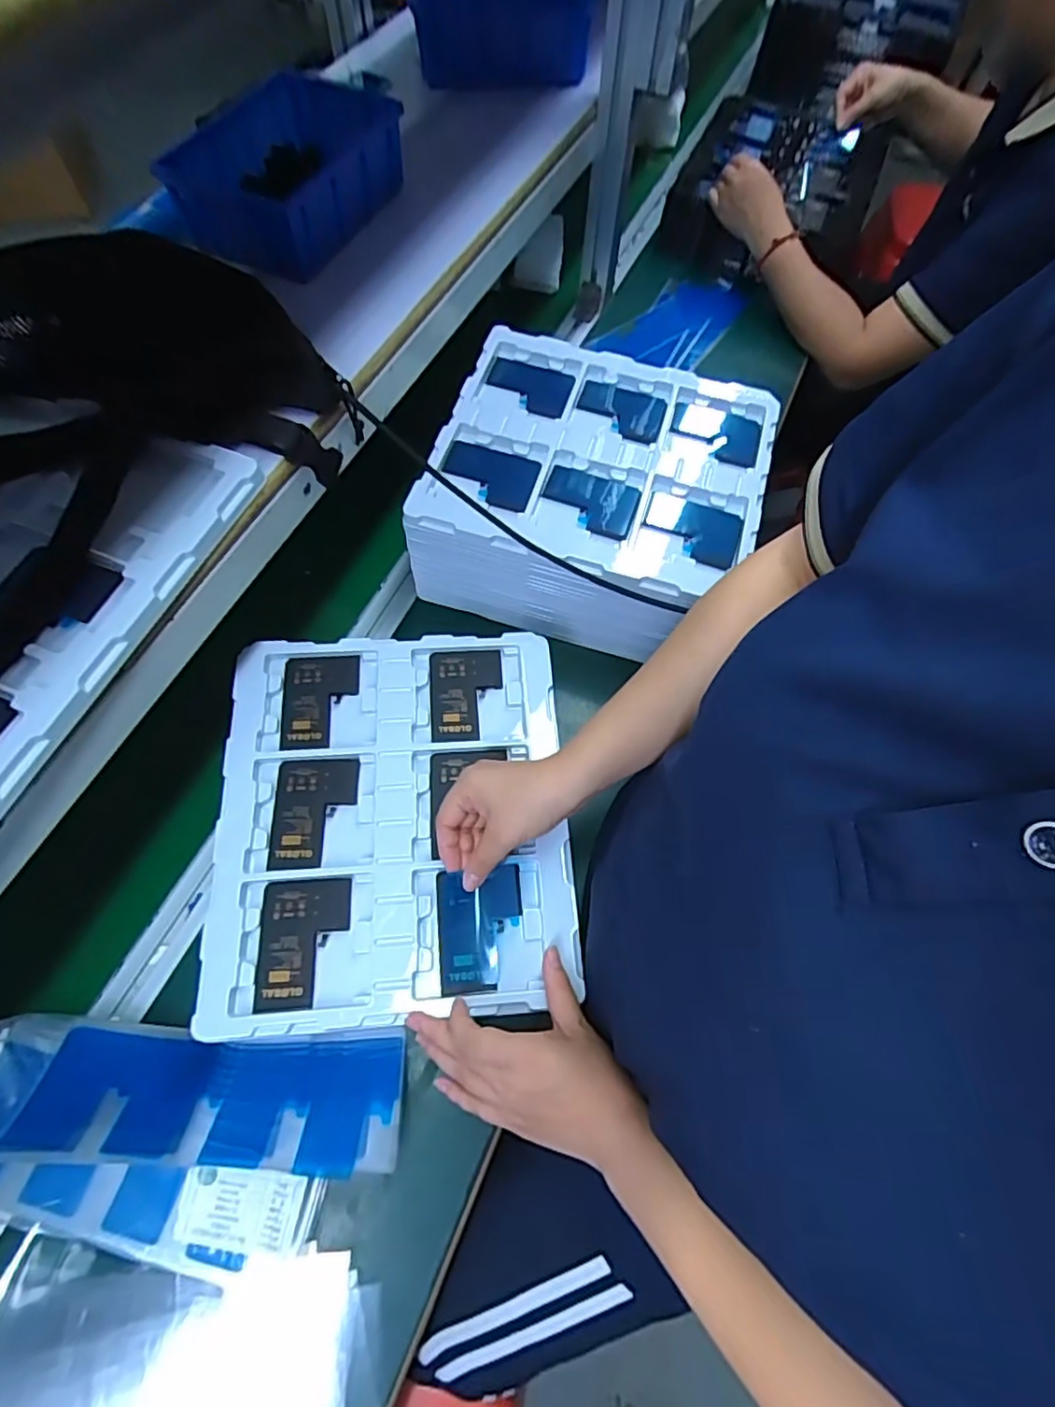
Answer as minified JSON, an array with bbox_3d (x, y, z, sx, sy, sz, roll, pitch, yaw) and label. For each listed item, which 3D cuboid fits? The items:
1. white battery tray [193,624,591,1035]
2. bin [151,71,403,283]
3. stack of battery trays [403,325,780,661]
[{"bbox_3d":[-0.107,0.085,0.512,0.274,0.020,0.314,-3,65,-4],"label":"white battery tray"},{"bbox_3d":[-0.218,-0.484,0.576,0.134,0.074,0.198,20,65,8],"label":"bin"},{"bbox_3d":[0.070,-0.216,0.659,0.319,0.129,0.286,15,65,5],"label":"stack of battery trays"}]

